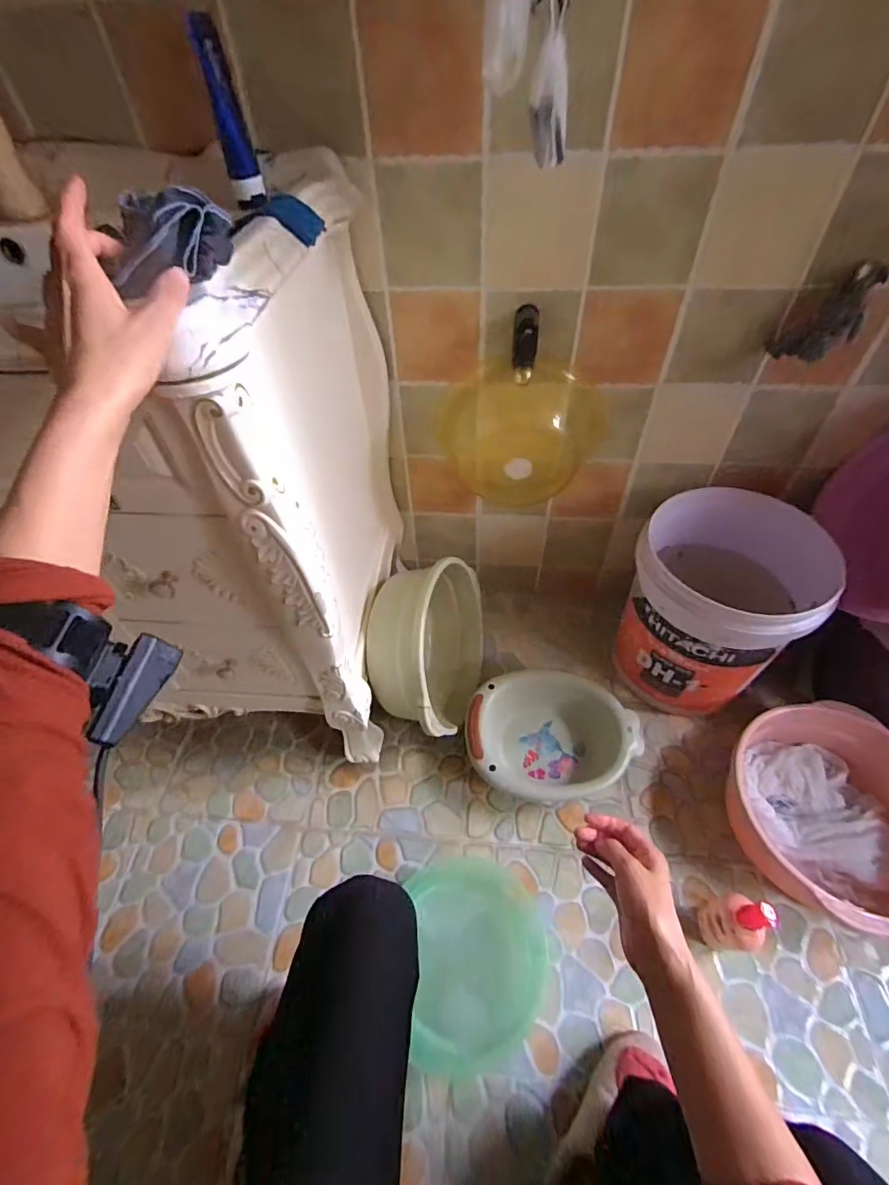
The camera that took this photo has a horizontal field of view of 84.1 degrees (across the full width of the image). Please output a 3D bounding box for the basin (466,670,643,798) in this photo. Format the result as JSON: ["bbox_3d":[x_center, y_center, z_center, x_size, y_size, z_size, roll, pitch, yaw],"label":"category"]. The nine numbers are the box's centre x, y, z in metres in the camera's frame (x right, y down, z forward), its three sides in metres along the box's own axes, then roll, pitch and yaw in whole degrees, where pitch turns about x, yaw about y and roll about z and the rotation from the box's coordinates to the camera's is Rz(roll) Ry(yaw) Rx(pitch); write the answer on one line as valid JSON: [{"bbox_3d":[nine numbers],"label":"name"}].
[{"bbox_3d":[0.204,0.272,0.960,0.318,0.105,0.239,-2,50,1],"label":"basin"}]

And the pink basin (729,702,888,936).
[{"bbox_3d":[0.643,0.359,0.827,0.294,0.156,0.348,-16,51,-10],"label":"pink basin"}]

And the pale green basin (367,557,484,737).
[{"bbox_3d":[-0.033,0.106,0.963,0.179,0.338,0.342,13,52,14],"label":"pale green basin"}]

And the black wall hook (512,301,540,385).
[{"bbox_3d":[0.124,-0.383,0.772,0.044,0.096,0.067,7,51,9],"label":"black wall hook"}]

